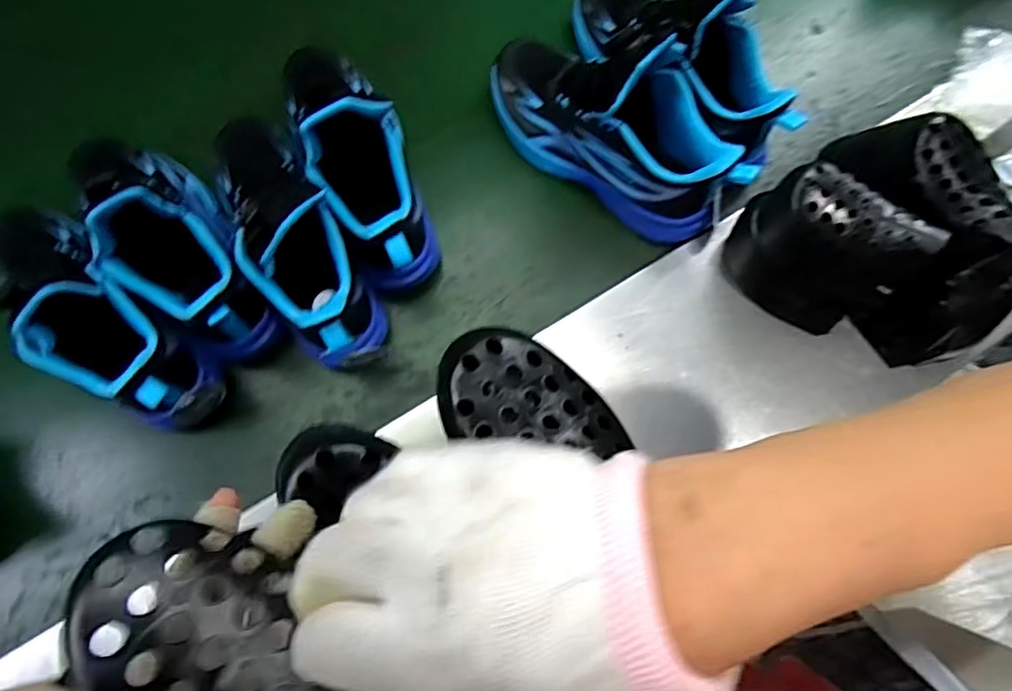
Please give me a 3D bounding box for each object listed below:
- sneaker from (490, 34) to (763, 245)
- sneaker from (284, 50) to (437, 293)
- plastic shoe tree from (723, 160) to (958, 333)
[{"bbox_3d":[0.094,-0.216,0.551,0.267,0.144,0.102,37,79,8],"label":"sneaker"},{"bbox_3d":[-0.137,-0.184,0.545,0.085,0.145,0.263,-23,78,-6],"label":"sneaker"},{"bbox_3d":[0.264,-0.081,0.518,0.063,0.144,0.126,-43,80,-10],"label":"plastic shoe tree"}]

